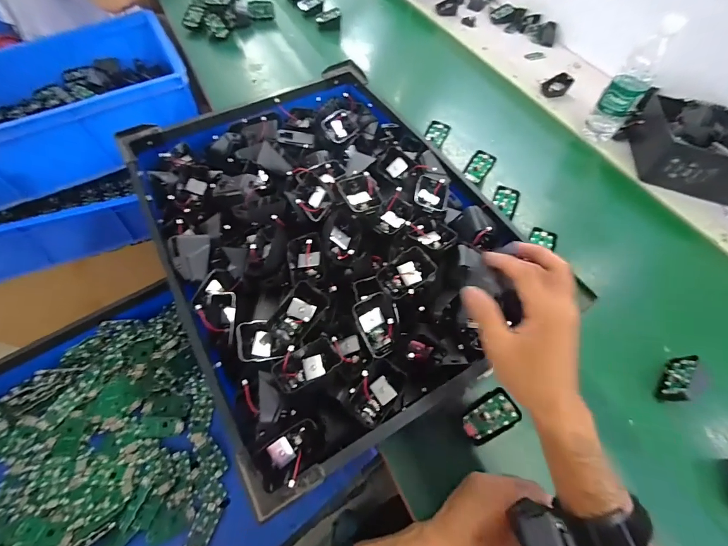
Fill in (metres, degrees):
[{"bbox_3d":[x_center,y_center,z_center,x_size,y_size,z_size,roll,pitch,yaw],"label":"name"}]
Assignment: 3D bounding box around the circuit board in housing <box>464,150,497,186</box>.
[{"bbox_3d":[0.220,-0.202,0.670,0.041,0.011,0.065,29,79,16],"label":"circuit board in housing"}]

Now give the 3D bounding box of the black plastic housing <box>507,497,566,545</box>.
[{"bbox_3d":[0.146,0.221,0.278,0.028,0.018,0.067,-15,69,-13],"label":"black plastic housing"}]

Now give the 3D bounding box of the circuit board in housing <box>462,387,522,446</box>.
[{"bbox_3d":[0.150,0.172,0.418,0.069,0.009,0.040,-46,66,15],"label":"circuit board in housing"}]

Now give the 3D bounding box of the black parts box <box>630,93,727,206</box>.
[{"bbox_3d":[0.697,-0.246,0.695,0.265,0.101,0.187,16,58,7],"label":"black parts box"}]

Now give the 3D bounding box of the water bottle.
[{"bbox_3d":[0.521,-0.359,0.709,0.068,0.215,0.066,36,62,18],"label":"water bottle"}]

